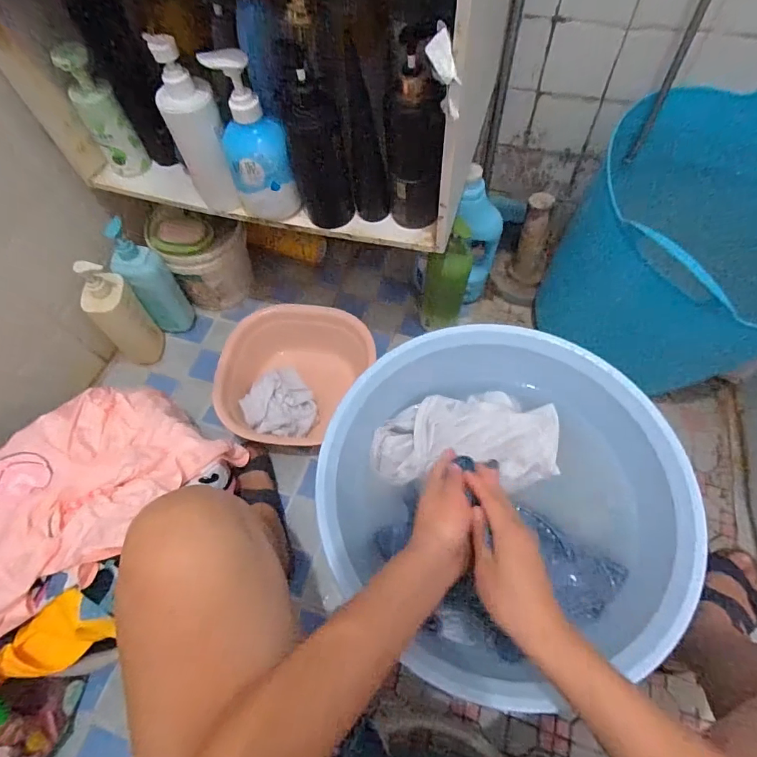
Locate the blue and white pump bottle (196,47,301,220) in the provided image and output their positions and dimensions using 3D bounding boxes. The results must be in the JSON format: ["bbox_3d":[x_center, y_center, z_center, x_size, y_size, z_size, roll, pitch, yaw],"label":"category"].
[{"bbox_3d":[-0.158,-0.293,0.558,0.073,0.189,0.072,-2,62,3],"label":"blue and white pump bottle"}]

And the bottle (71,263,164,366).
[{"bbox_3d":[-0.478,-0.112,0.822,0.055,0.243,0.082,4,62,6],"label":"bottle"}]

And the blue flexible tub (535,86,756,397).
[{"bbox_3d":[0.573,-0.228,0.801,0.423,0.395,0.305,28,67,17],"label":"blue flexible tub"}]

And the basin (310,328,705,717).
[{"bbox_3d":[0.142,0.137,0.537,0.383,0.146,0.380,-2,62,3],"label":"basin"}]

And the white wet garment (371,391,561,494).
[{"bbox_3d":[0.110,0.070,0.568,0.228,0.042,0.127,1,62,4],"label":"white wet garment"}]

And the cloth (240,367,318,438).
[{"bbox_3d":[-0.180,0.054,0.819,0.124,0.054,0.136,-40,67,-16],"label":"cloth"}]

